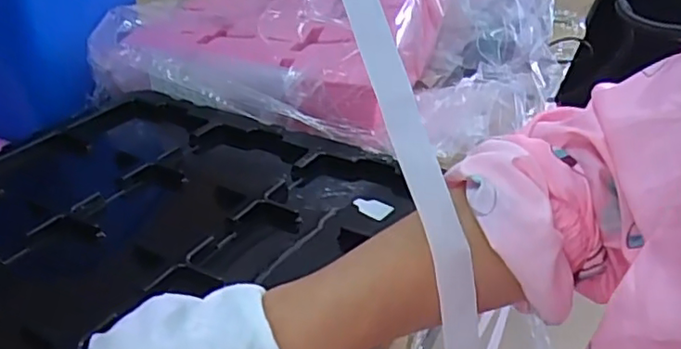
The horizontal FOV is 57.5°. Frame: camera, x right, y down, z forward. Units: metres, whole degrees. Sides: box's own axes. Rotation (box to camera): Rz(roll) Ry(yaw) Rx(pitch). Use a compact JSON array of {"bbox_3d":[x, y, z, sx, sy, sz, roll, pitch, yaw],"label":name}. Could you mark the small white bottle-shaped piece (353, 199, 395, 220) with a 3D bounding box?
[{"bbox_3d":[0.023,0.024,0.449,0.015,0.005,0.031,-26,40,-35],"label":"small white bottle-shaped piece"}]

